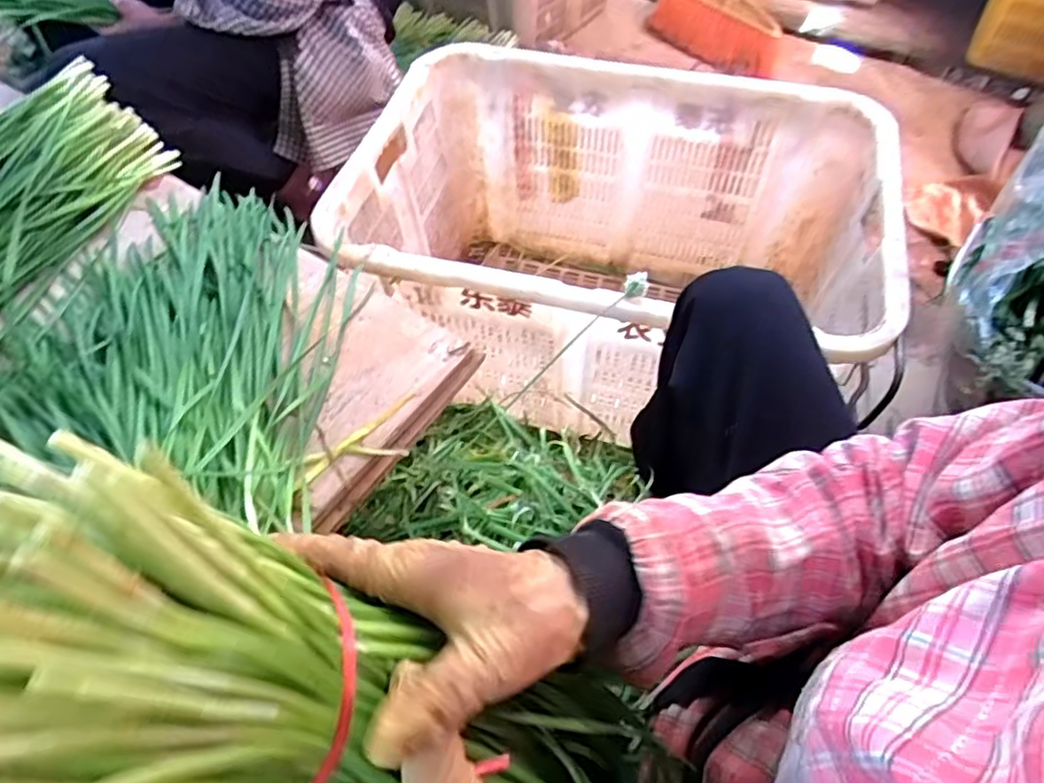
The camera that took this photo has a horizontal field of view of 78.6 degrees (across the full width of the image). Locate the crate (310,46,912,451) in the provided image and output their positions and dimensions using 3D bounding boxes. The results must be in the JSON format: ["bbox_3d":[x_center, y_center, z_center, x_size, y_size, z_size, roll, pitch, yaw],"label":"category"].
[{"bbox_3d":[0.124,-0.186,0.923,0.649,0.354,0.446,9,56,10],"label":"crate"}]

